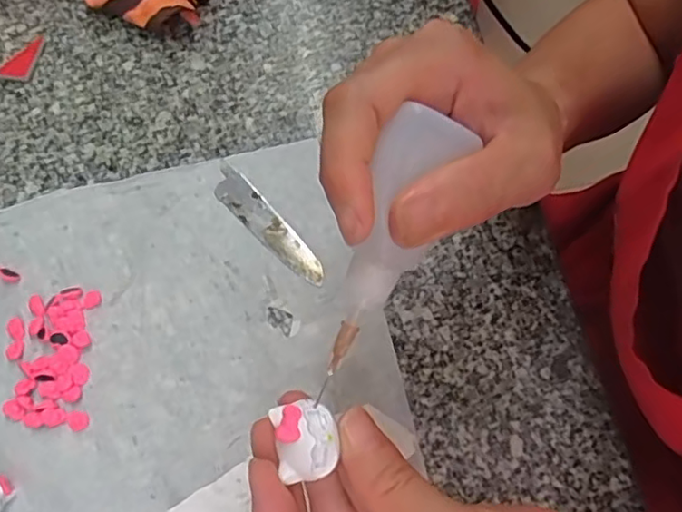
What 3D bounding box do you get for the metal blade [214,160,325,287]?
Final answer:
[{"bbox_3d":[-0.047,-0.020,0.373,0.020,0.004,0.101,-40,72,-15],"label":"metal blade"}]

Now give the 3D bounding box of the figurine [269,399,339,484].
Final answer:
[{"bbox_3d":[-0.011,0.060,0.199,0.019,0.009,0.025,-14,67,-6],"label":"figurine"}]

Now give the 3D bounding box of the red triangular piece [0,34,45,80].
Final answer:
[{"bbox_3d":[-0.229,-0.144,0.429,0.023,0.004,0.040,13,67,6],"label":"red triangular piece"}]

